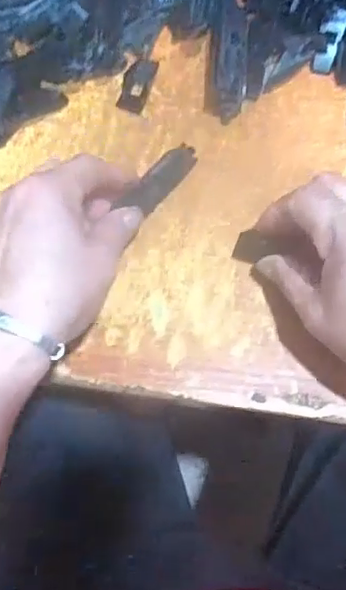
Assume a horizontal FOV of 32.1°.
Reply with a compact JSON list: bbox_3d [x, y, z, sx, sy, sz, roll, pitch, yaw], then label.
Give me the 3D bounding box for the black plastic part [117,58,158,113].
[{"bbox_3d":[-0.025,-0.148,0.421,0.021,0.007,0.040,18,73,7],"label":"black plastic part"}]

